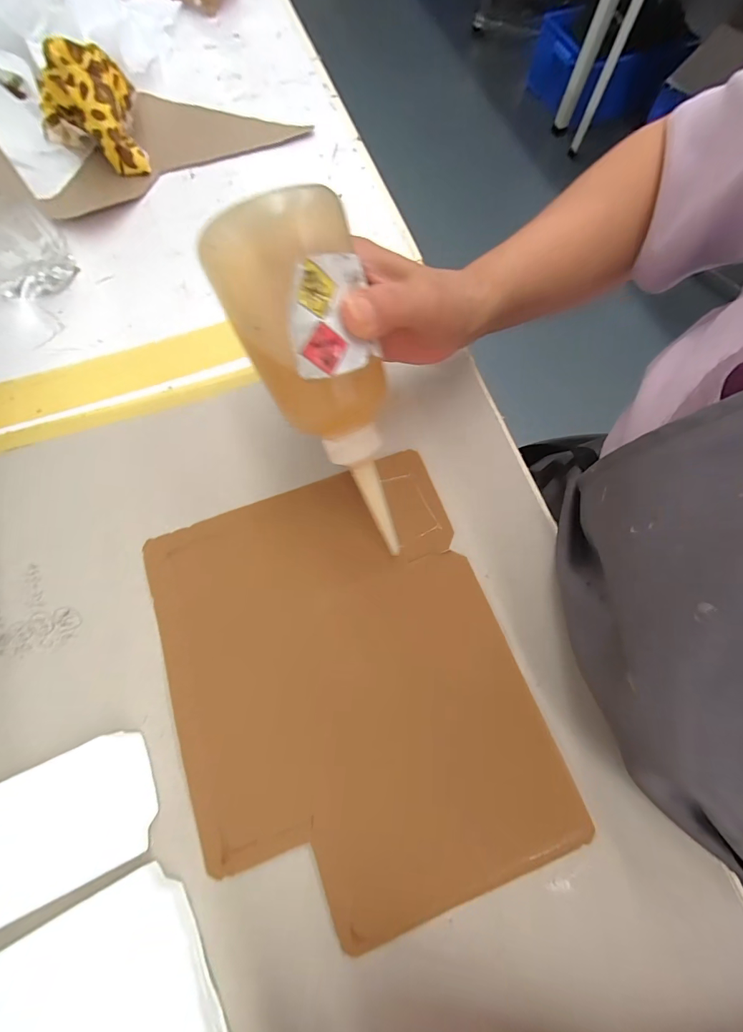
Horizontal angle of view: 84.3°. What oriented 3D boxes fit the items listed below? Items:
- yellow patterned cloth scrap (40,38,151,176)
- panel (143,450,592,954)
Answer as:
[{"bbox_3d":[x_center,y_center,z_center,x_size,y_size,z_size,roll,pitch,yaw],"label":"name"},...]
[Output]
[{"bbox_3d":[-0.241,-0.349,0.352,0.079,0.068,0.079,-26,73,-10],"label":"yellow patterned cloth scrap"},{"bbox_3d":[-0.015,0.093,0.242,0.190,0.008,0.238,-20,73,-7],"label":"panel"}]

